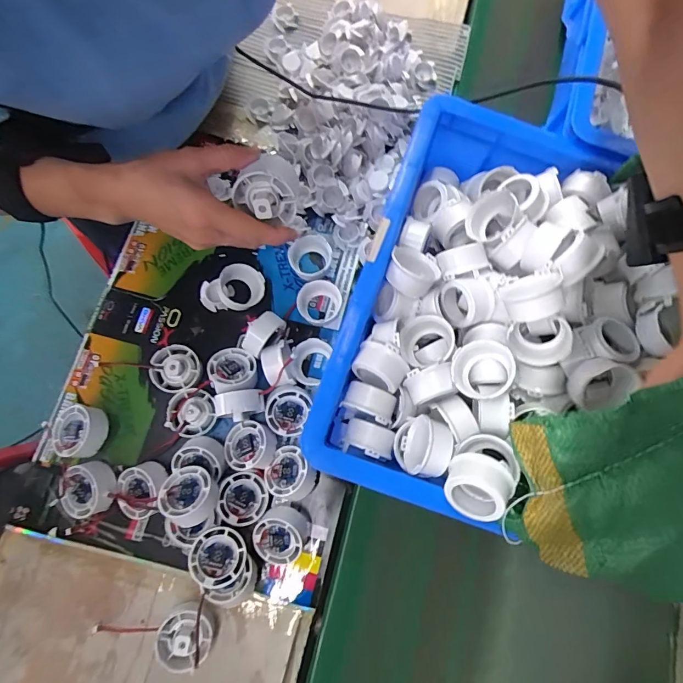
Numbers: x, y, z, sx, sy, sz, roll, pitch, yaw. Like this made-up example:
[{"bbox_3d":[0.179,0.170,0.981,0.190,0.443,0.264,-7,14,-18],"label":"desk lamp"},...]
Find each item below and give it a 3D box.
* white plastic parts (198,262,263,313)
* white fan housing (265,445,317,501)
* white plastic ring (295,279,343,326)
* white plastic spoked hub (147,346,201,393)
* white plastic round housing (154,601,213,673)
[{"bbox_3d":[-0.133,-0.061,0.504,0.078,0.034,0.052,-16,80,-4],"label":"white plastic parts"},{"bbox_3d":[-0.055,0.144,0.450,0.052,0.025,0.052,-12,58,20],"label":"white fan housing"},{"bbox_3d":[-0.028,-0.048,0.515,0.056,0.023,0.053,0,79,-1],"label":"white plastic ring"},{"bbox_3d":[-0.193,0.032,0.481,0.051,0.031,0.053,0,79,-1],"label":"white plastic spoked hub"},{"bbox_3d":[-0.160,0.300,0.421,0.054,0.032,0.056,0,79,-1],"label":"white plastic round housing"}]

